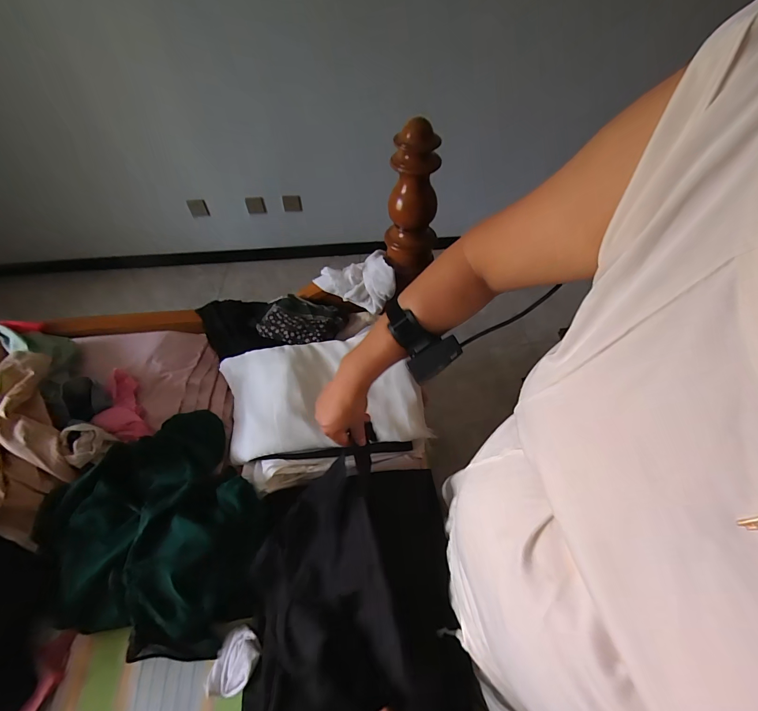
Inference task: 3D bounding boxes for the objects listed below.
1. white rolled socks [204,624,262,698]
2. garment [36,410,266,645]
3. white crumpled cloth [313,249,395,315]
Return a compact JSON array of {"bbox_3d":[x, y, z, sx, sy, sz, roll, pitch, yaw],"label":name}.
[{"bbox_3d":[-0.217,0.456,0.521,0.070,0.052,0.091,23,56,17],"label":"white rolled socks"},{"bbox_3d":[-0.381,0.292,0.581,0.332,0.109,0.365,-32,58,-22],"label":"garment"},{"bbox_3d":[-0.062,-0.190,0.897,0.194,0.122,0.104,-3,52,-2],"label":"white crumpled cloth"}]

